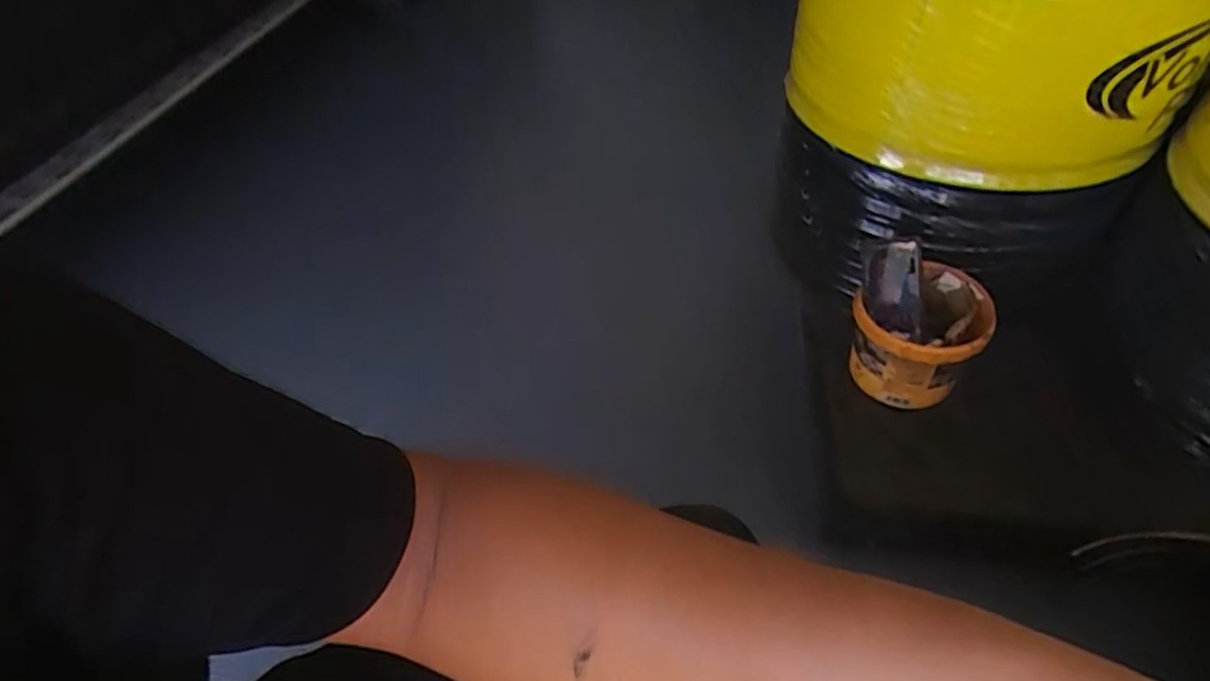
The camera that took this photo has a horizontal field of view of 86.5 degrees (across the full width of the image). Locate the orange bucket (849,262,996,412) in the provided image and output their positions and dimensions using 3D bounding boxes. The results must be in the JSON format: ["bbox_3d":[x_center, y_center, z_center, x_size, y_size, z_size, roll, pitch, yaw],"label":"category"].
[{"bbox_3d":[0.457,-0.003,0.957,0.166,0.156,0.161,-2,47,2],"label":"orange bucket"}]

